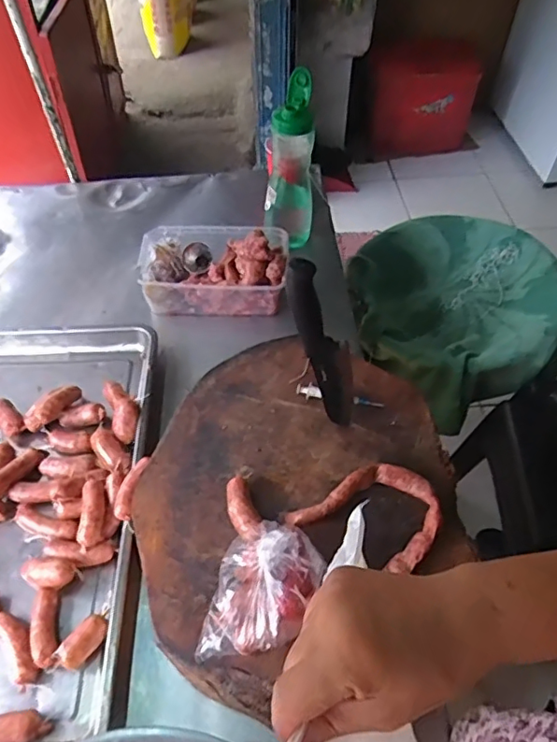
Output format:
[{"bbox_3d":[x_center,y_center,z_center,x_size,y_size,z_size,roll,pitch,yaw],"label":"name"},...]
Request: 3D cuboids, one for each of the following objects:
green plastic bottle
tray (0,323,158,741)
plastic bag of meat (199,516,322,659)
[{"bbox_3d":[0.020,-0.351,0.943,0.084,0.268,0.092,1,51,1],"label":"green plastic bottle"},{"bbox_3d":[-0.384,0.169,0.731,0.406,0.059,0.577,-1,51,-1],"label":"tray"},{"bbox_3d":[-0.017,0.215,0.529,0.093,0.077,0.130,19,54,14],"label":"plastic bag of meat"}]

